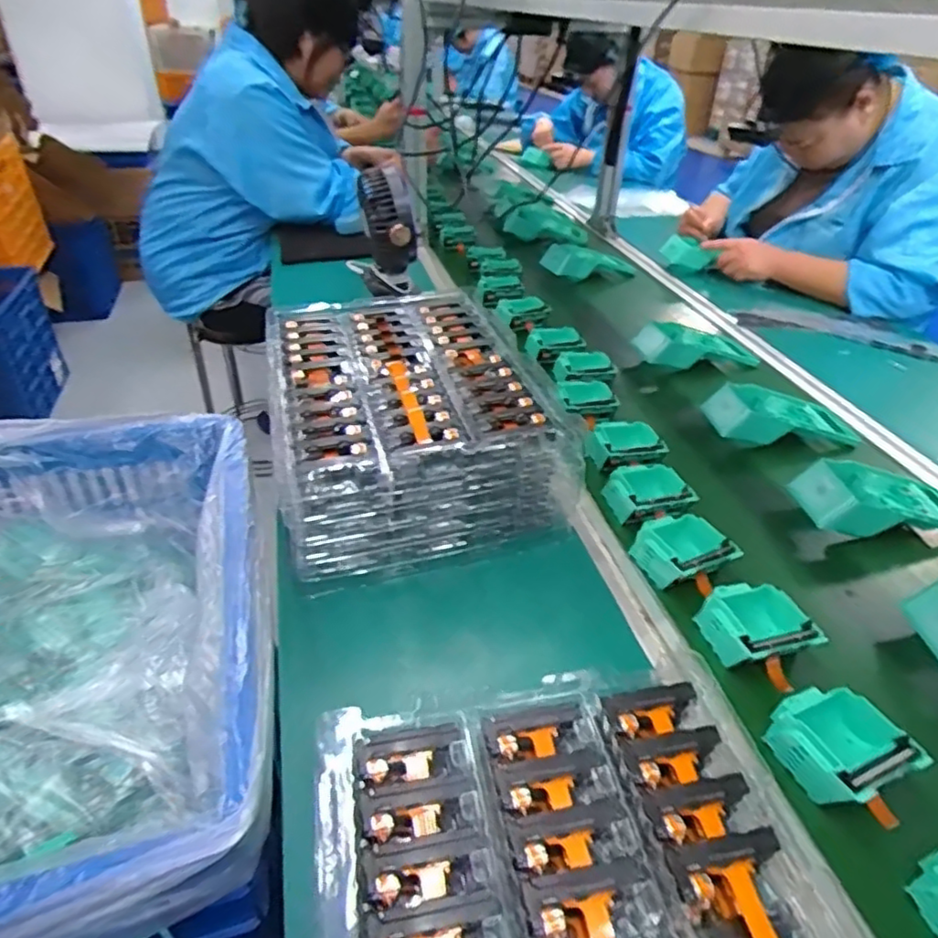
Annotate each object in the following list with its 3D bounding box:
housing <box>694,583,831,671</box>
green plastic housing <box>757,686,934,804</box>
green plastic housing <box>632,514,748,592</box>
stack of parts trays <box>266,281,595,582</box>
[{"bbox_3d":[0.245,0.138,0.560,0.077,0.039,0.080,-11,38,-15],"label":"housing"},{"bbox_3d":[0.267,0.204,0.473,0.081,0.040,0.082,-13,39,-18],"label":"green plastic housing"},{"bbox_3d":[0.208,0.080,0.632,0.083,0.032,0.079,-11,38,-16],"label":"green plastic housing"},{"bbox_3d":[-0.081,-0.075,0.716,0.271,0.106,0.368,-11,38,-16],"label":"stack of parts trays"}]

